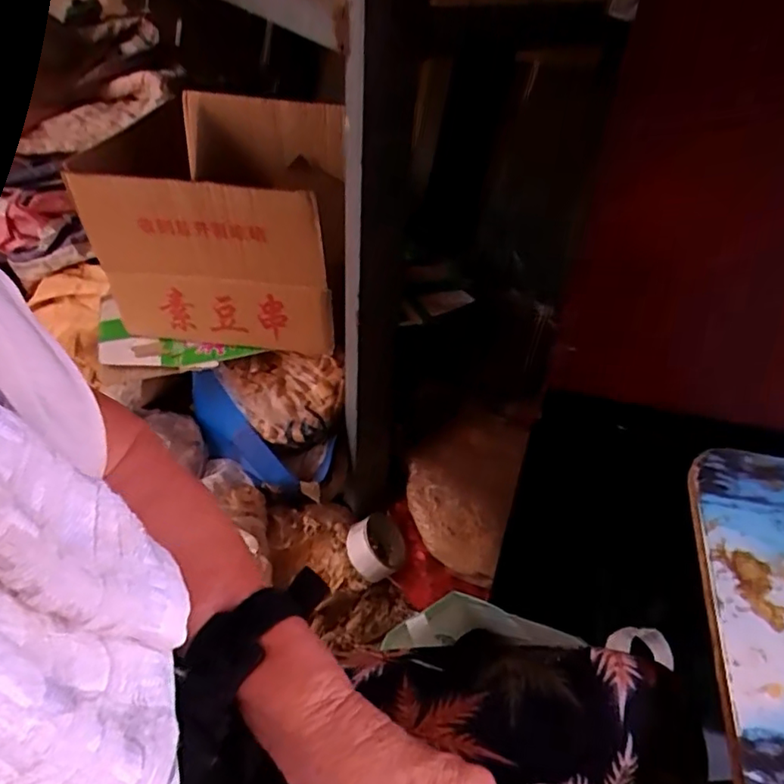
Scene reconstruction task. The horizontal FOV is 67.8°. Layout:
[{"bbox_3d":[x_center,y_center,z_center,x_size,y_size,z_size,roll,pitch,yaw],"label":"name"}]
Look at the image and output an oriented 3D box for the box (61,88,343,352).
[{"bbox_3d":[-0.198,-0.240,0.806,0.279,0.224,0.304,6,43,6],"label":"box"}]

